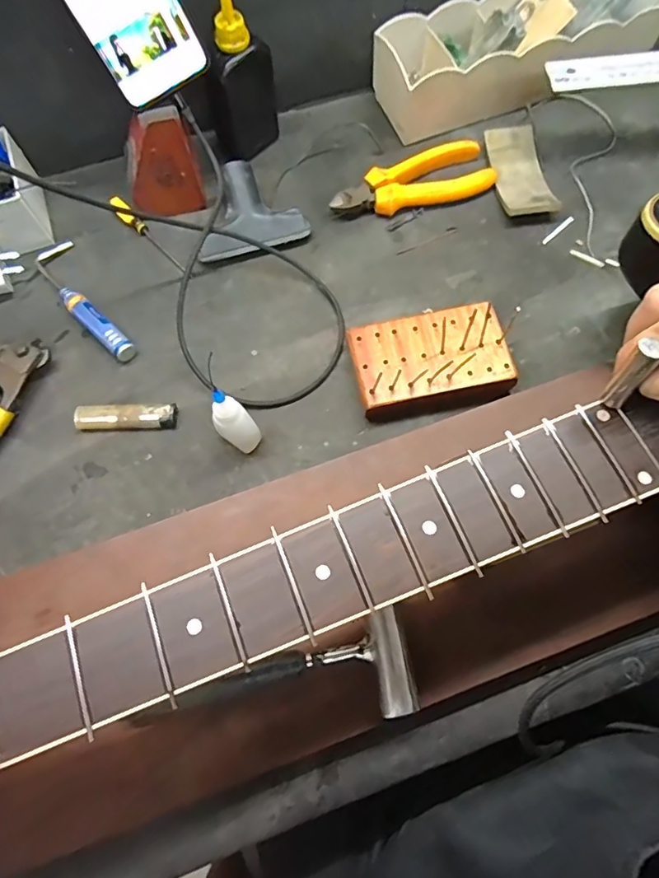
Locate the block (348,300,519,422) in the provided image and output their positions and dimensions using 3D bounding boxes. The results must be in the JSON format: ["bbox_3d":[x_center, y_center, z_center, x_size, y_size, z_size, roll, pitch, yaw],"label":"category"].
[{"bbox_3d":[0.081,-0.064,0.395,0.117,0.030,0.076,-10,71,-2],"label":"block"}]

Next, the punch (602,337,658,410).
[{"bbox_3d":[0.149,-0.032,0.239,0.011,0.044,0.014,4,64,9],"label":"punch"}]

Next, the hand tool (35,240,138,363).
[{"bbox_3d":[-0.215,-0.120,0.427,0.033,0.015,0.139,-33,73,-10],"label":"hand tool"}]

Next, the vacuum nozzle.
[{"bbox_3d":[-0.071,-0.210,0.447,0.097,0.033,0.076,-6,71,-1],"label":"vacuum nozzle"}]

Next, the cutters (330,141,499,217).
[{"bbox_3d":[0.080,-0.237,0.458,0.152,0.022,0.054,-22,72,-6],"label":"cutters"}]

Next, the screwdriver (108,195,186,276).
[{"bbox_3d":[-0.173,-0.192,0.454,0.014,0.013,0.109,-40,74,-11],"label":"screwdriver"}]

